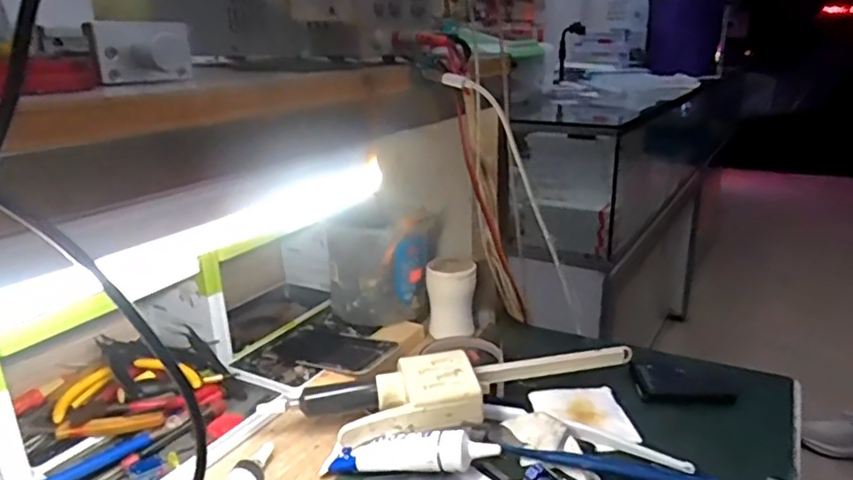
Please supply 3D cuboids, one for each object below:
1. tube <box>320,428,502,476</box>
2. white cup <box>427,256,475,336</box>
[{"bbox_3d":[-0.012,0.162,0.473,0.131,0.021,0.029,-10,18,13],"label":"tube"},{"bbox_3d":[0.028,0.064,0.685,0.051,0.077,0.053,-1,20,0],"label":"white cup"}]

